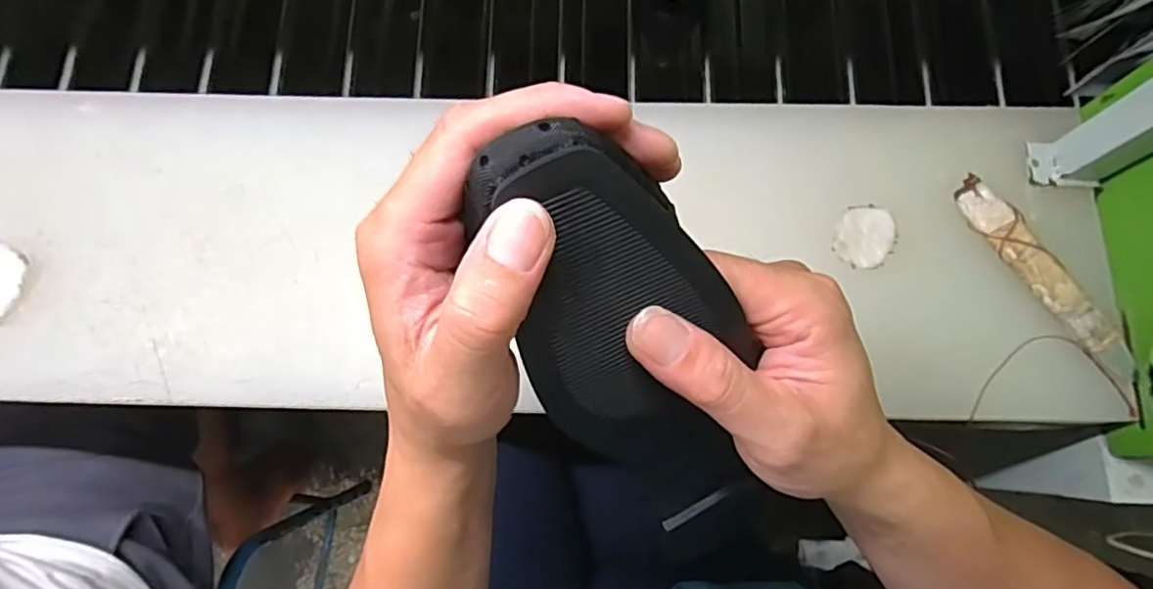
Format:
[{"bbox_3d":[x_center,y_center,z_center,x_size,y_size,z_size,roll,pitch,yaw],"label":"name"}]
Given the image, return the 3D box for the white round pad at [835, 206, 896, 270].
[{"bbox_3d":[0.211,-0.043,0.456,0.040,0.005,0.046,15,78,4],"label":"white round pad"}]

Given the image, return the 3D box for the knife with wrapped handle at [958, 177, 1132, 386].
[{"bbox_3d":[0.330,-0.015,0.439,0.030,0.016,0.164,-34,79,-7],"label":"knife with wrapped handle"}]

